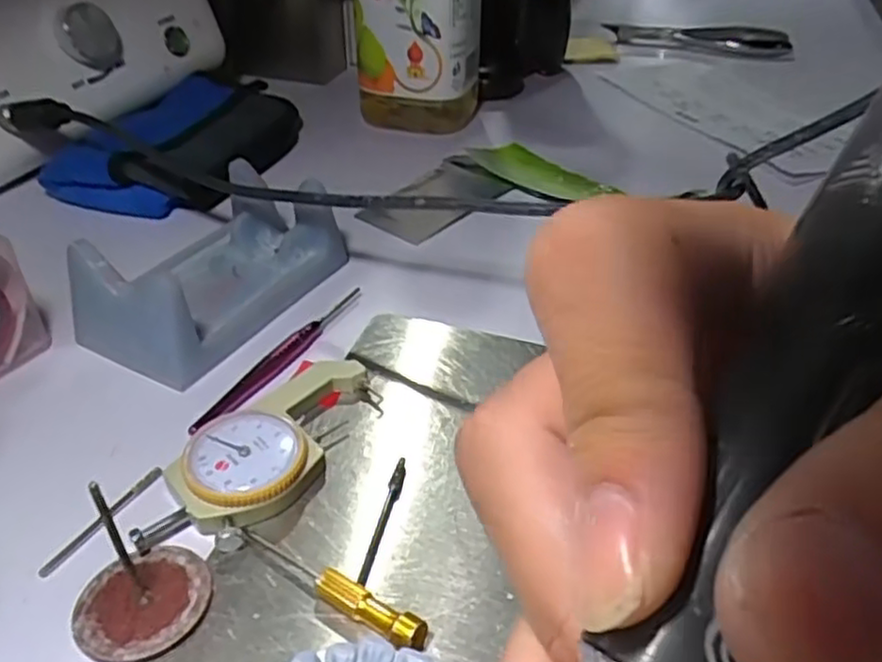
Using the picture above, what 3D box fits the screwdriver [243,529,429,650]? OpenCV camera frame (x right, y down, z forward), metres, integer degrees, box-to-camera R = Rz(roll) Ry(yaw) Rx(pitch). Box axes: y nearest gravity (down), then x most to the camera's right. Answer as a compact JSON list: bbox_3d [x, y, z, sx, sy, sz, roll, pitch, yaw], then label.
[{"bbox_3d":[-0.030,0.067,0.192,0.063,0.009,0.007,22,42,25],"label":"screwdriver"}]

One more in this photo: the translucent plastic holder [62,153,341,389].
[{"bbox_3d":[-0.095,-0.032,0.300,0.063,0.037,0.108,19,41,23],"label":"translucent plastic holder"}]

